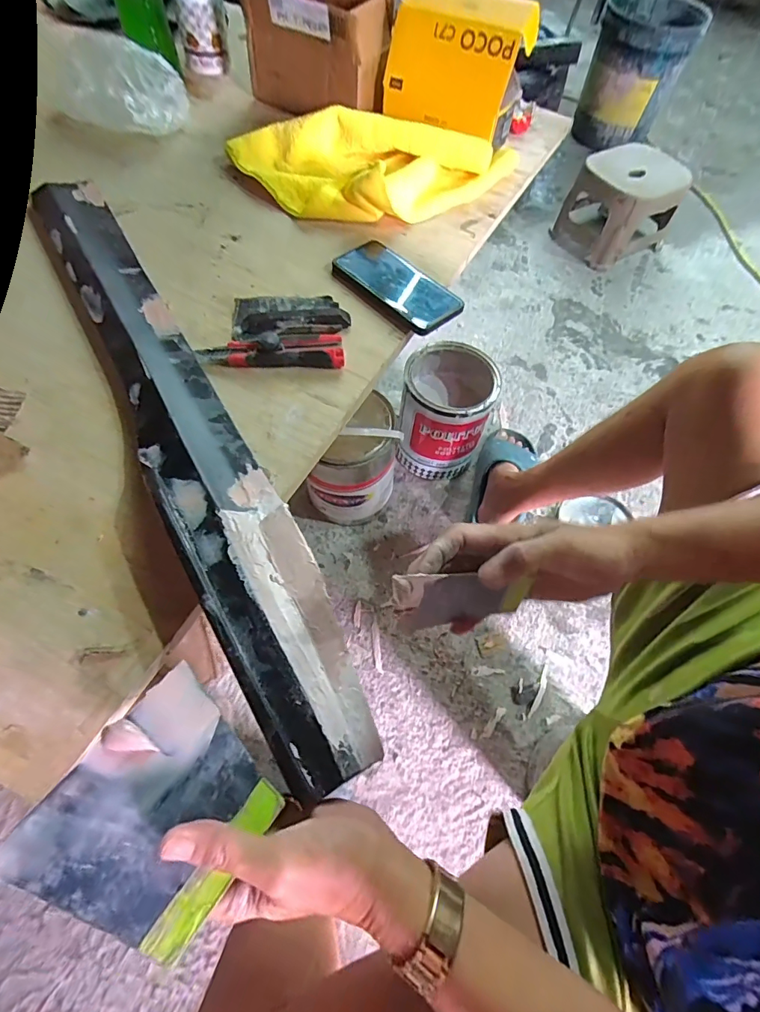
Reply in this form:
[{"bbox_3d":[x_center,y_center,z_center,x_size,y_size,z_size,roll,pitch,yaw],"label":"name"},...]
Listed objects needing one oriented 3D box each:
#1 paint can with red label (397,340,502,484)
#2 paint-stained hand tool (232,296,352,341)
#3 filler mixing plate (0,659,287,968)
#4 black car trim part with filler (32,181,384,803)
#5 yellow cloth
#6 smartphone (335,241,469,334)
[{"bbox_3d":[0.119,-0.174,0.867,0.153,0.210,0.164,1,62,-2],"label":"paint can with red label"},{"bbox_3d":[-0.104,-0.223,0.526,0.129,0.013,0.064,-4,63,-5],"label":"paint-stained hand tool"},{"bbox_3d":[-0.114,0.159,0.238,0.098,0.005,0.107,39,55,5],"label":"filler mixing plate"},{"bbox_3d":[-0.204,-0.111,0.435,0.091,0.048,0.729,-27,67,-16],"label":"black car trim part with filler"},{"bbox_3d":[0.001,-0.490,0.651,0.426,0.061,0.201,1,62,-3],"label":"yellow cloth"},{"bbox_3d":[0.020,-0.273,0.558,0.076,0.014,0.171,-39,71,-20],"label":"smartphone"}]

